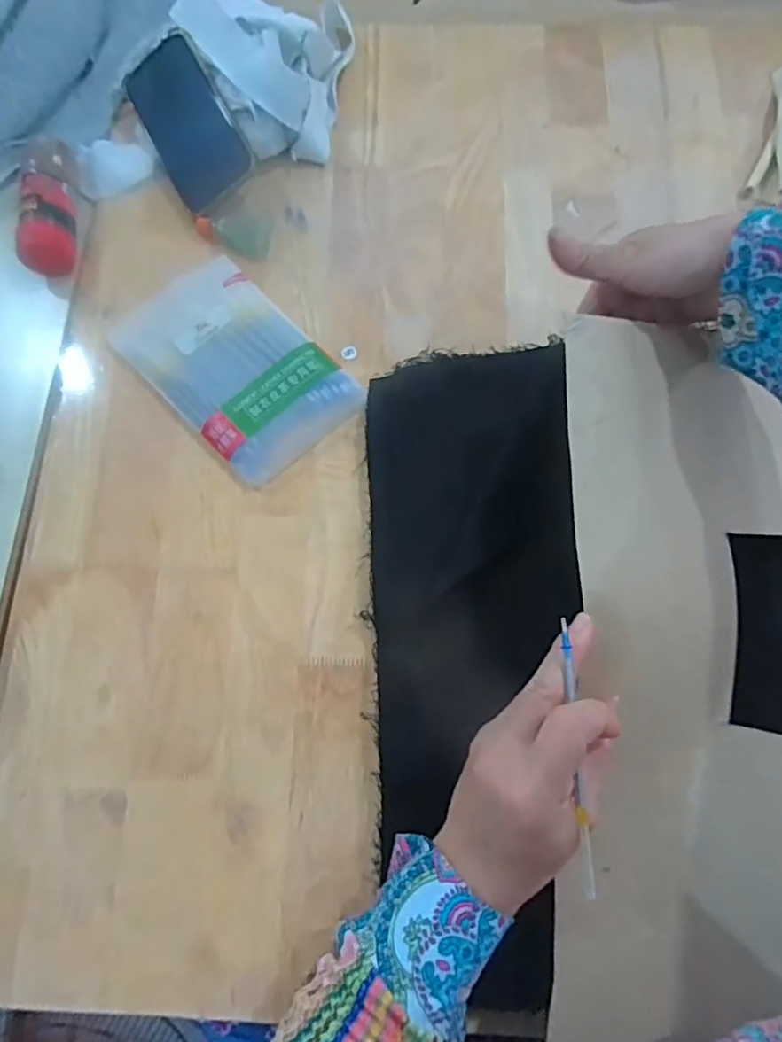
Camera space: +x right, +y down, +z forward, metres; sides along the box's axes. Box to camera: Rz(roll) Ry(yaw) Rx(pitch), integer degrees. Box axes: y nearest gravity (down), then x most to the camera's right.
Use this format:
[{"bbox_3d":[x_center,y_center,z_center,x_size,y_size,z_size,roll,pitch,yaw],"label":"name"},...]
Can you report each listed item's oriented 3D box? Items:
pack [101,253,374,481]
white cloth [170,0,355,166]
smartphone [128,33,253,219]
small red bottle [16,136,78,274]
[{"bbox_3d":[-0.119,-0.121,0.450,0.112,0.016,0.177,-42,77,-10],"label":"pack"},{"bbox_3d":[-0.100,-0.386,0.500,0.137,0.068,0.154,-8,74,-1],"label":"white cloth"},{"bbox_3d":[-0.169,-0.336,0.496,0.070,0.015,0.138,-28,88,14],"label":"smartphone"},{"bbox_3d":[-0.282,-0.264,0.481,0.040,0.038,0.111,-6,74,0],"label":"small red bottle"}]

